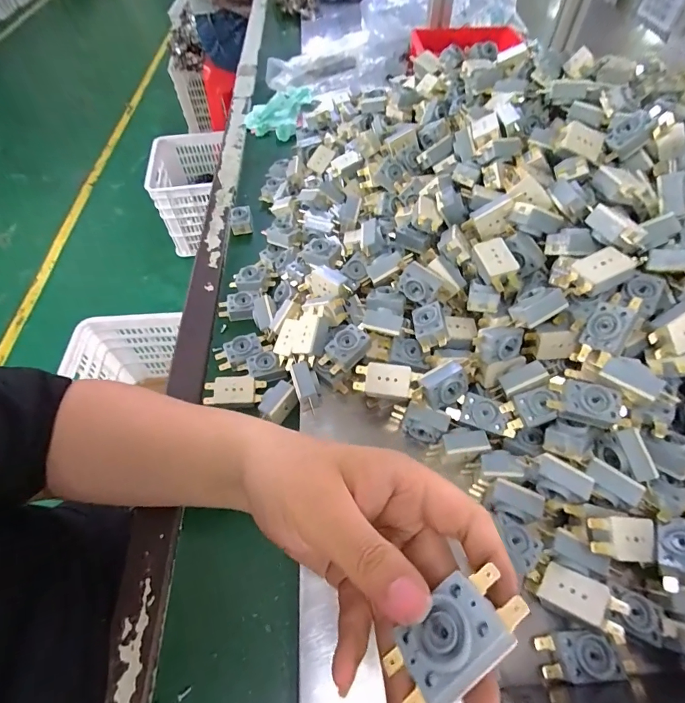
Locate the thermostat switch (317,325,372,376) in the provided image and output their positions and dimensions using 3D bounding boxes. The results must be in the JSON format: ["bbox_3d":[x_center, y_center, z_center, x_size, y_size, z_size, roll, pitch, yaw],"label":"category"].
[{"bbox_3d":[0.002,-0.001,0.357,0.046,0.018,0.029,-36,62,-21],"label":"thermostat switch"}]

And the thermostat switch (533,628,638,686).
[{"bbox_3d":[0.158,0.197,0.252,0.057,0.015,0.026,-4,55,-1],"label":"thermostat switch"}]

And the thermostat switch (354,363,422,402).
[{"bbox_3d":[0.037,0.026,0.336,0.054,0.019,0.025,12,56,10],"label":"thermostat switch"}]

